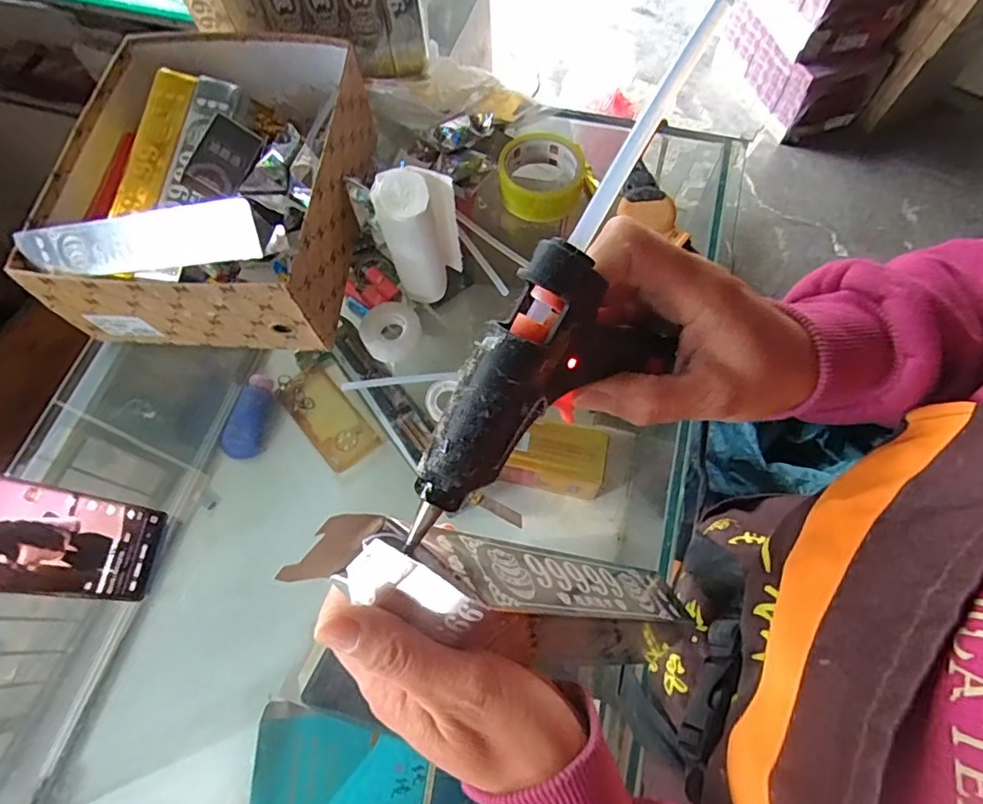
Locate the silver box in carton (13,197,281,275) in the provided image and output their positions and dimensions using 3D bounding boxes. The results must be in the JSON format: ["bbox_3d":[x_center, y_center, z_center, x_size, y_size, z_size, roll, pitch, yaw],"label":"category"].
[{"bbox_3d":[-0.269,-0.128,0.430,0.230,0.043,0.026,-1,29,15],"label":"silver box in carton"}]

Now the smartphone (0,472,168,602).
[{"bbox_3d":[-0.315,0.100,0.396,0.008,0.154,0.073,-8,65,26],"label":"smartphone"}]

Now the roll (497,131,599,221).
[{"bbox_3d":[0.057,-0.242,0.588,0.095,0.041,0.088,0,67,1],"label":"roll"}]

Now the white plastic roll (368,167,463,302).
[{"bbox_3d":[-0.063,-0.152,0.499,0.067,0.111,0.054,-10,67,-3],"label":"white plastic roll"}]

